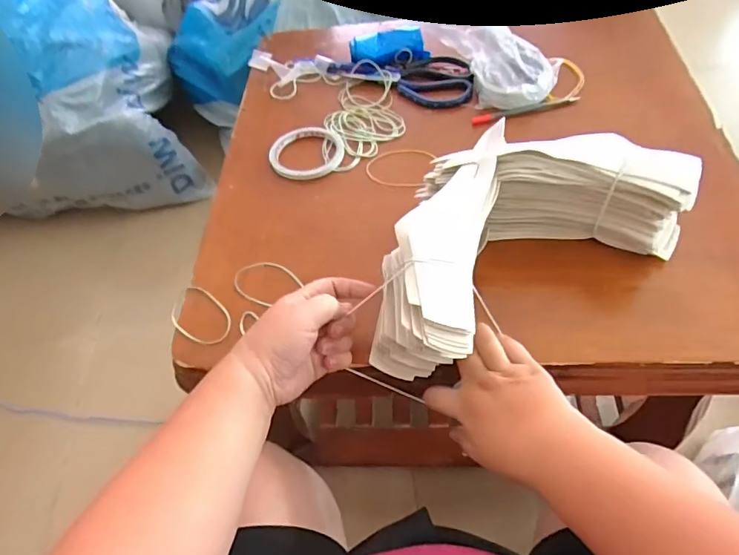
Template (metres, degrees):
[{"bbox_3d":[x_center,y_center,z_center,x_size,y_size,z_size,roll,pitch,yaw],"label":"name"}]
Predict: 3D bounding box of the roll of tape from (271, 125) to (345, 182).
[{"bbox_3d":[-0.080,-0.164,0.648,0.092,0.008,0.101,-2,55,4],"label":"roll of tape"}]

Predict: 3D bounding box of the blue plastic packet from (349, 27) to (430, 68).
[{"bbox_3d":[0.028,-0.338,0.736,0.111,0.031,0.047,-2,55,3],"label":"blue plastic packet"}]

